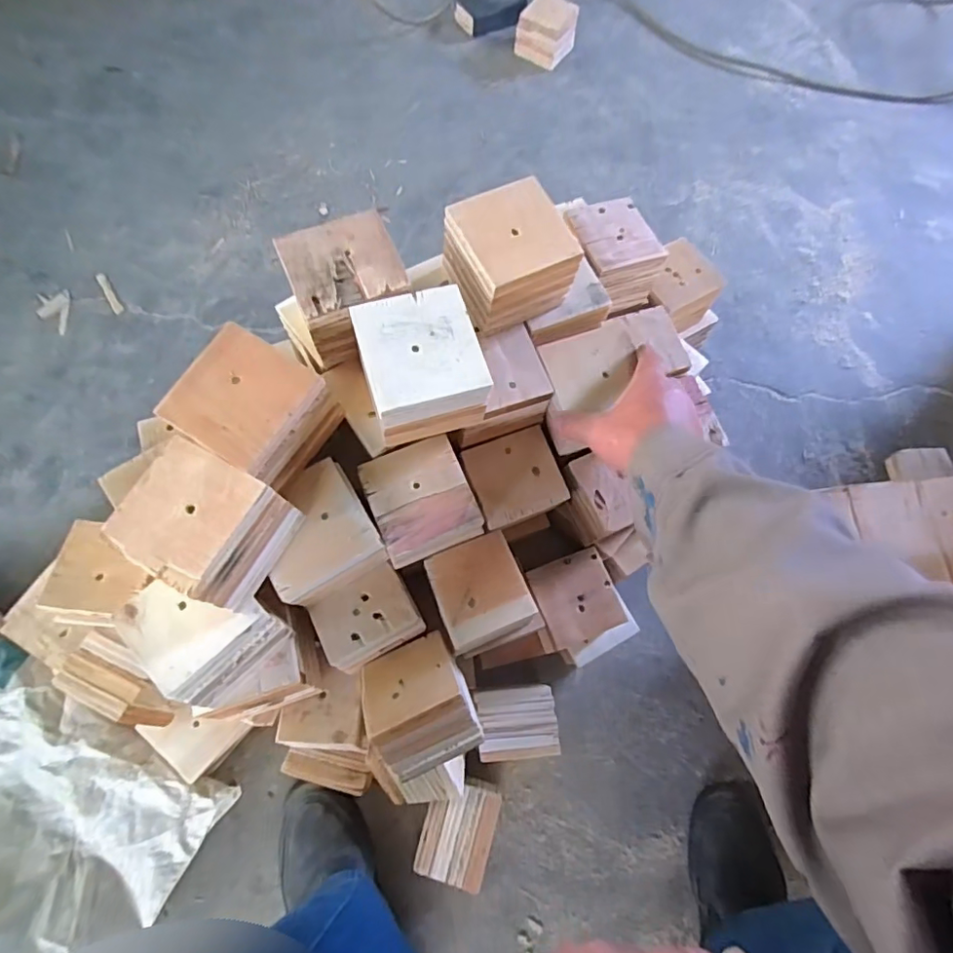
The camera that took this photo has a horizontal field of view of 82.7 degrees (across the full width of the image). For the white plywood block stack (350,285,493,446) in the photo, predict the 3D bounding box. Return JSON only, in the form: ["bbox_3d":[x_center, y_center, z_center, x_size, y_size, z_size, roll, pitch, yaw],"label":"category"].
[{"bbox_3d":[-0.045,-0.090,0.460,0.095,0.071,0.106,-16,73,-8],"label":"white plywood block stack"}]

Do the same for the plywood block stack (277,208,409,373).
[{"bbox_3d":[-0.110,-0.165,0.473,0.094,0.064,0.098,-20,74,-10],"label":"plywood block stack"}]

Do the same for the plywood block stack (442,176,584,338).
[{"bbox_3d":[0.031,-0.200,0.501,0.095,0.078,0.089,-24,74,-11],"label":"plywood block stack"}]

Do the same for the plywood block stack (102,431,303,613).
[{"bbox_3d":[-0.204,0.037,0.411,0.094,0.070,0.088,28,72,6],"label":"plywood block stack"}]

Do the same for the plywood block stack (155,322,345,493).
[{"bbox_3d":[-0.178,-0.053,0.433,0.094,0.066,0.093,30,72,7],"label":"plywood block stack"}]

